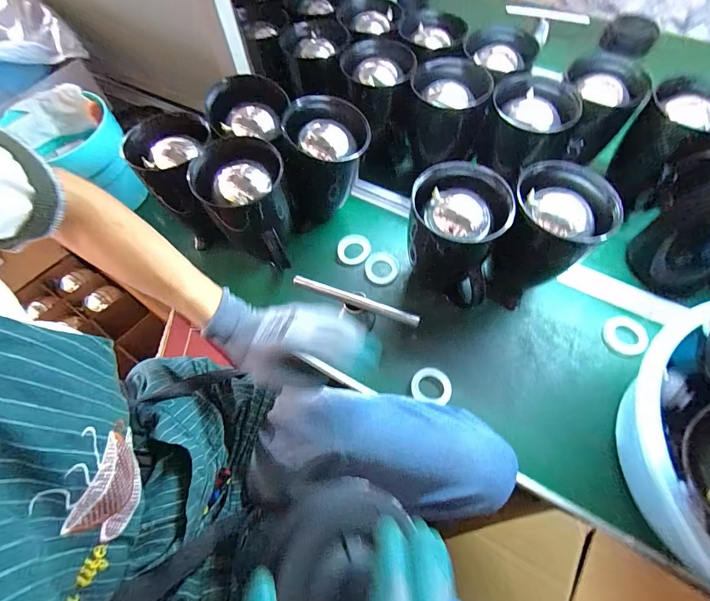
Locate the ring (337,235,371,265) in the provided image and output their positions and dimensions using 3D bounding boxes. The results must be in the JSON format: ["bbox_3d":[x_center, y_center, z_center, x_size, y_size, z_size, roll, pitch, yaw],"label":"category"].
[{"bbox_3d":[0.001,-0.094,0.637,0.056,0.019,0.060,-1,62,1],"label":"ring"}]

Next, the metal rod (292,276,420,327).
[{"bbox_3d":[-0.002,0.000,0.526,0.201,0.012,0.016,19,64,11],"label":"metal rod"}]

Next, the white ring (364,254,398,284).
[{"bbox_3d":[0.048,-0.057,0.618,0.059,0.010,0.059,-1,62,1],"label":"white ring"}]

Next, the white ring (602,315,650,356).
[{"bbox_3d":[0.428,0.055,0.546,0.071,0.006,0.062,-13,63,-5],"label":"white ring"}]

